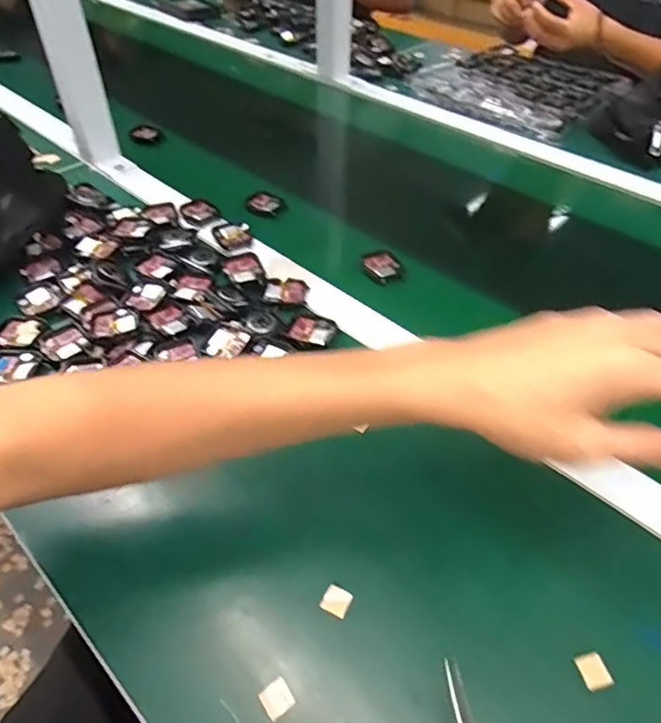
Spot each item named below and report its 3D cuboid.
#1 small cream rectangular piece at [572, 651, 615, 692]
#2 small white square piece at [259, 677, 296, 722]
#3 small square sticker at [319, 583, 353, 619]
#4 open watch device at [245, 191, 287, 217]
[{"bbox_3d":[0.150,0.176,0.319,0.015,0.004,0.018,-22,53,-4],"label":"small cream rectangular piece"},{"bbox_3d":[-0.030,0.187,0.310,0.016,0.004,0.016,-26,52,-24],"label":"small white square piece"},{"bbox_3d":[0.004,0.148,0.345,0.017,0.006,0.016,20,49,18],"label":"small square sticker"},{"bbox_3d":[-0.076,-0.187,0.666,0.047,0.019,0.029,-1,46,-2],"label":"open watch device"}]

